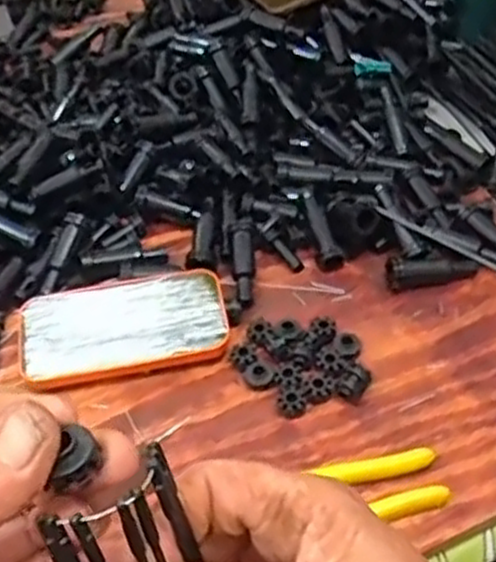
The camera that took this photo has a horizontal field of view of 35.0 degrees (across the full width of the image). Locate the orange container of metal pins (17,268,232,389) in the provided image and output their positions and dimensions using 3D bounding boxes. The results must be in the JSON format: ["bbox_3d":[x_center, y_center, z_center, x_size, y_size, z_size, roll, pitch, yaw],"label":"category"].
[{"bbox_3d":[-0.087,0.030,0.552,0.143,0.018,0.072,-11,47,-8],"label":"orange container of metal pins"}]

